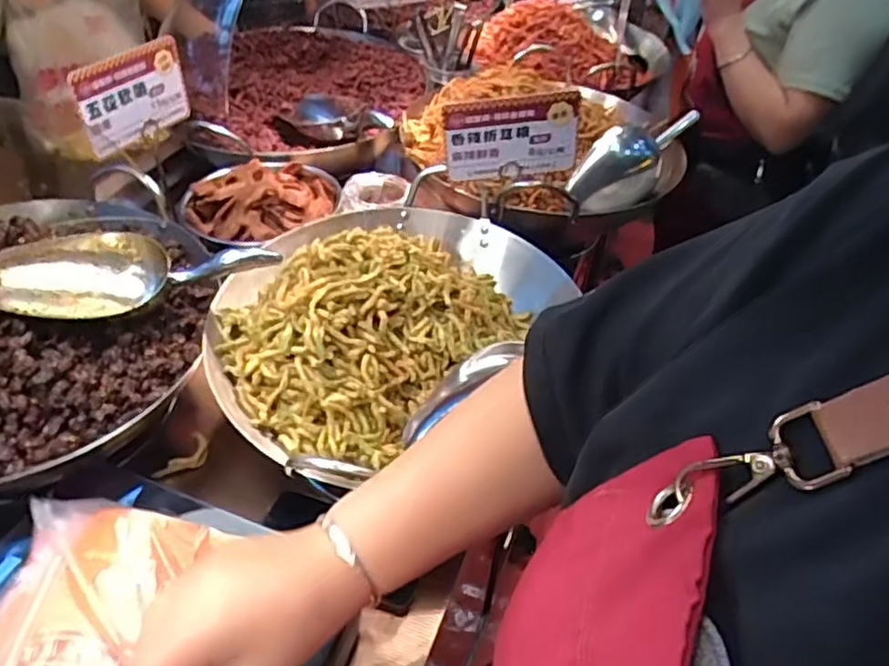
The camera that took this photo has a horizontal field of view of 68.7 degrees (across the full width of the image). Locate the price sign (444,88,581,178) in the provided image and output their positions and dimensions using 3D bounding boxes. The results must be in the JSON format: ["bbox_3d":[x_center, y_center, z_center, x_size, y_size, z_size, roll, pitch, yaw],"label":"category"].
[{"bbox_3d":[0.070,-0.208,0.690,0.138,0.105,0.008,-4,54,8],"label":"price sign"}]

